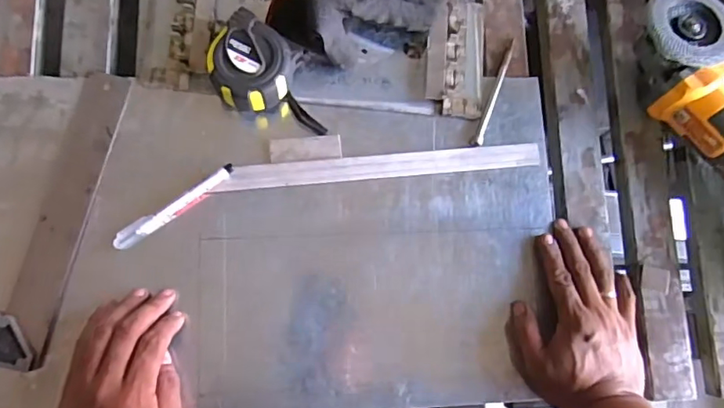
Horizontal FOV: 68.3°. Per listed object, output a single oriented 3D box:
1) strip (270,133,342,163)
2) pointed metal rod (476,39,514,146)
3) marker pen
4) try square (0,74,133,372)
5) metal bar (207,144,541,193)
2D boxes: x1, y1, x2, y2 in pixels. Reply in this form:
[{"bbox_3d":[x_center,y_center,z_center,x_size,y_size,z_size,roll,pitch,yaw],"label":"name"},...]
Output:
[{"bbox_3d":[-0.058,-0.058,0.555,0.073,0.005,0.027,-7,81,-7],"label":"strip"},{"bbox_3d":[0.146,-0.123,0.585,0.009,0.009,0.129,21,81,-3],"label":"pointed metal rod"},{"bbox_3d":[-0.186,0.003,0.535,0.133,0.017,0.016,-34,85,-10],"label":"marker pen"},{"bbox_3d":[-0.355,-0.005,0.511,0.179,0.015,0.287,13,79,-3],"label":"try square"},{"bbox_3d":[0.024,-0.040,0.562,0.336,0.011,0.028,-6,81,-7],"label":"metal bar"}]

